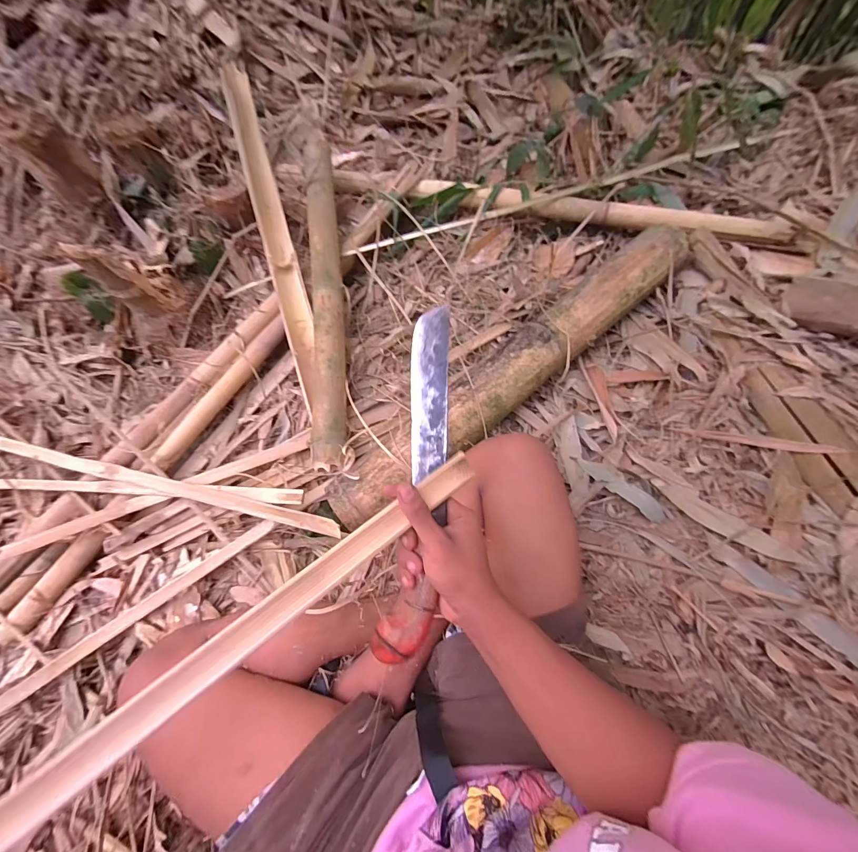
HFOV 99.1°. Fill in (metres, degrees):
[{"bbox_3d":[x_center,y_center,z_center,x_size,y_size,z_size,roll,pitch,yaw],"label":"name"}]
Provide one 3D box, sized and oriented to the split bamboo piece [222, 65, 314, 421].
[{"bbox_3d":[-0.347,-0.440,0.828,0.062,0.022,0.814,-15,85,-5],"label":"split bamboo piece"}]

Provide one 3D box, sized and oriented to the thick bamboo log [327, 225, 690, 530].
[{"bbox_3d":[0.170,-0.109,0.701,0.845,0.125,0.112,-37,70,-13],"label":"thick bamboo log"}]

